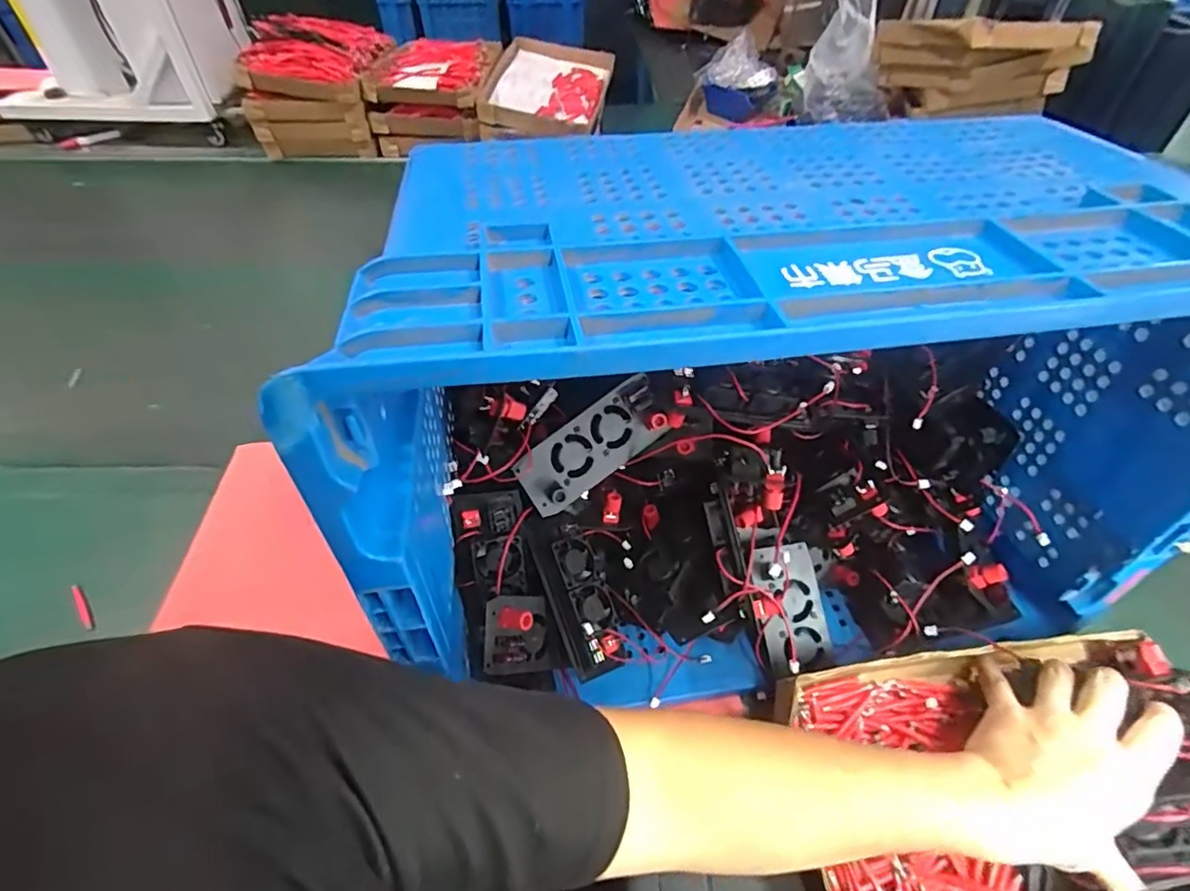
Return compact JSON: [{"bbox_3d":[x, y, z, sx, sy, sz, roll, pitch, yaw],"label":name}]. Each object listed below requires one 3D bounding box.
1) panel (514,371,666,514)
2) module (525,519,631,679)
[{"bbox_3d":[0.000,0.003,0.490,0.133,0.026,0.059,-37,104,-7],"label":"panel"},{"bbox_3d":[-0.018,0.123,0.493,0.050,0.039,0.131,-11,74,-44],"label":"module"}]

